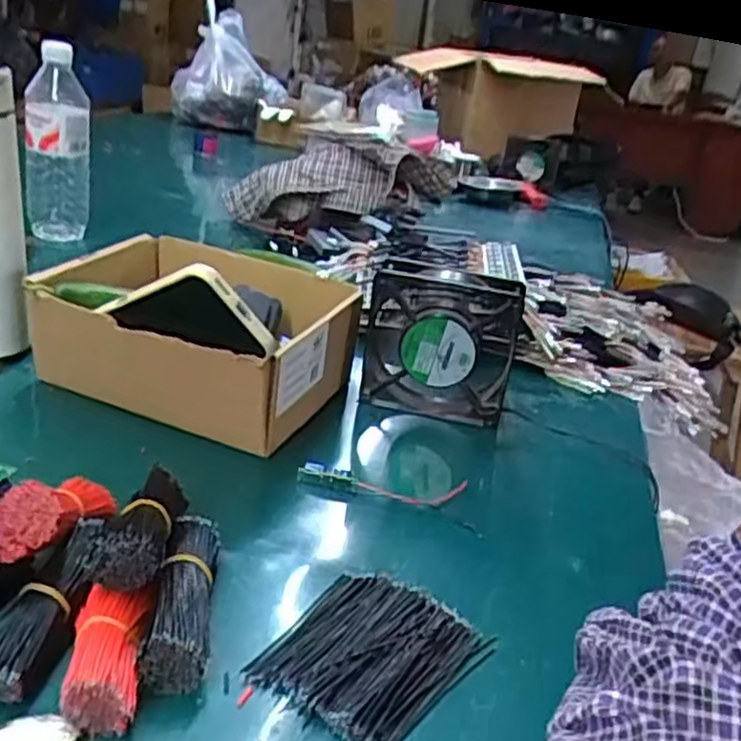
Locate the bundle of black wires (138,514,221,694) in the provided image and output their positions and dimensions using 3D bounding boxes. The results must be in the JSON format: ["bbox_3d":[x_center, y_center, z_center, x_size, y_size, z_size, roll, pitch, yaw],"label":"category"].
[{"bbox_3d":[-0.097,0.120,0.404,0.029,0.037,0.101,5,24,-8],"label":"bundle of black wires"}]

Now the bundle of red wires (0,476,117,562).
[{"bbox_3d":[-0.169,0.074,0.422,0.036,0.035,0.103,4,1,3],"label":"bundle of red wires"}]

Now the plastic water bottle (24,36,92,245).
[{"bbox_3d":[-0.372,-0.266,0.908,0.075,0.223,0.061,-4,27,-26],"label":"plastic water bottle"}]

